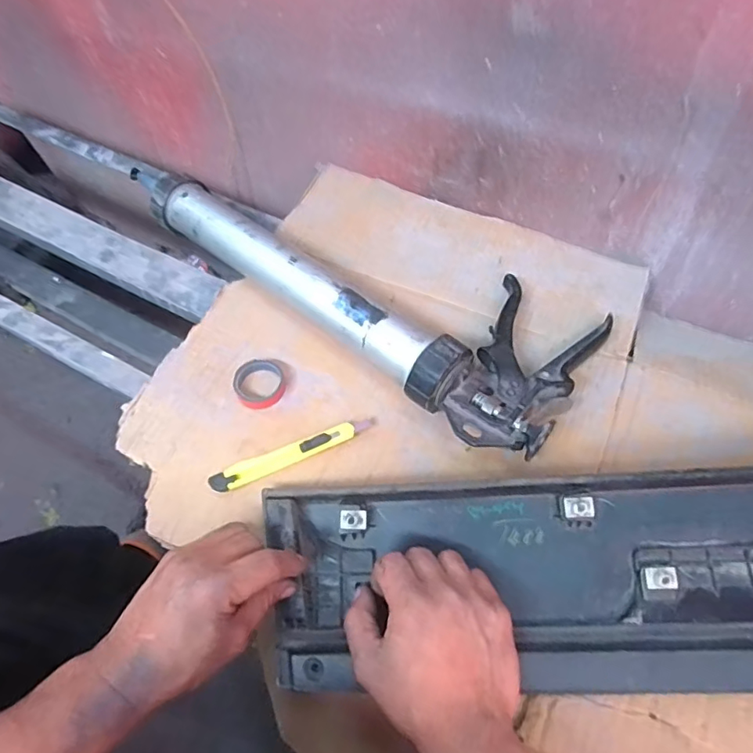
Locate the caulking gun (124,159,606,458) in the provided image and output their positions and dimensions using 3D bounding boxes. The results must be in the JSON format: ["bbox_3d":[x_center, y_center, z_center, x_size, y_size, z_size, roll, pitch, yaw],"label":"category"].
[{"bbox_3d":[-0.027,-0.116,0.544,0.506,0.057,0.192,33,65,22],"label":"caulking gun"}]

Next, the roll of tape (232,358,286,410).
[{"bbox_3d":[-0.107,0.006,0.488,0.046,0.015,0.046,-2,57,3],"label":"roll of tape"}]

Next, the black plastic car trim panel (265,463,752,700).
[{"bbox_3d":[0.220,0.138,0.370,0.591,0.050,0.146,-3,57,9],"label":"black plastic car trim panel"}]

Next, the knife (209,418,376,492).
[{"bbox_3d":[-0.071,0.065,0.455,0.144,0.012,0.019,-21,58,-9],"label":"knife"}]

